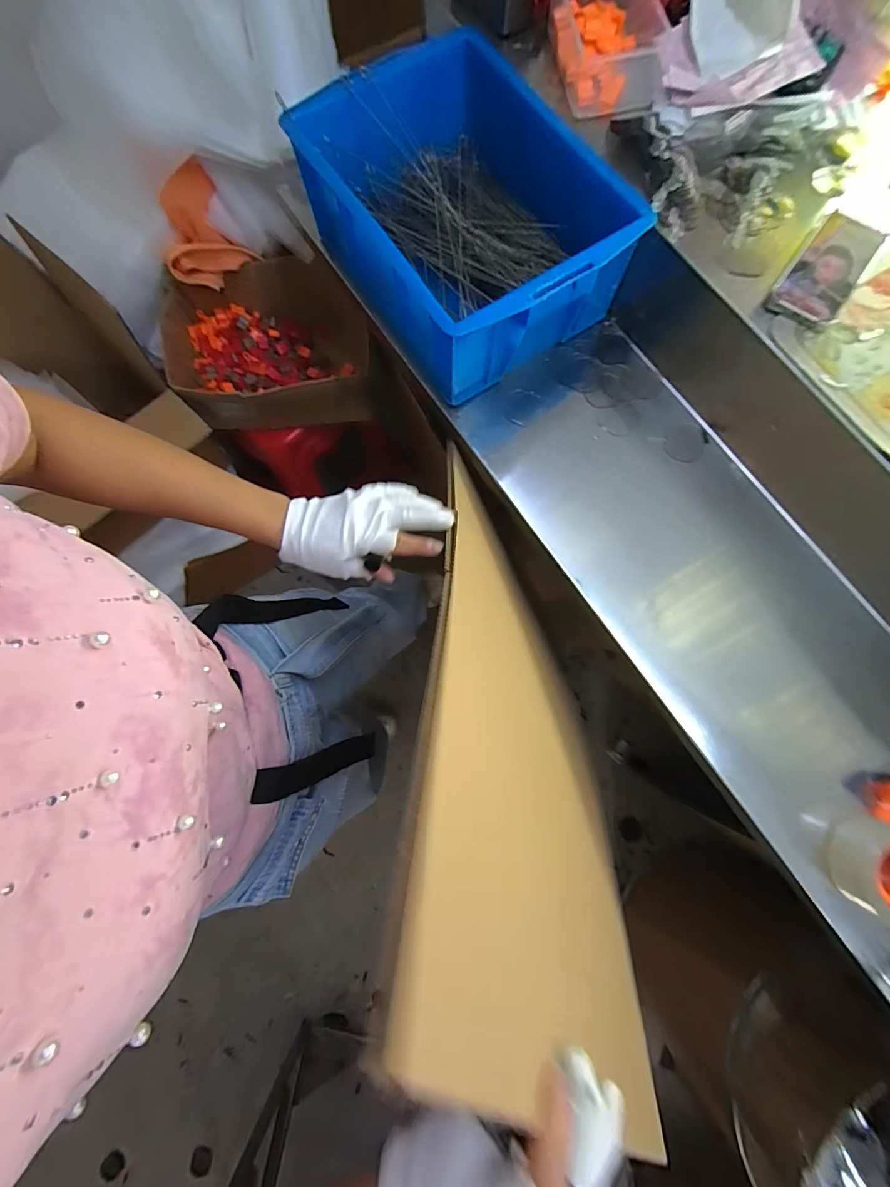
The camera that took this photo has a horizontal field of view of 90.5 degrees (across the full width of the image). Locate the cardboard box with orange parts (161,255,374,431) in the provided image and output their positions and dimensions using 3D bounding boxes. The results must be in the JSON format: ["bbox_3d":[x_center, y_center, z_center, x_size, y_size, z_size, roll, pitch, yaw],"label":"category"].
[{"bbox_3d":[-0.371,-0.503,0.920,0.411,0.154,0.279,-5,78,-1],"label":"cardboard box with orange parts"}]

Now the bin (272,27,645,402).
[{"bbox_3d":[0.019,-0.511,0.592,0.299,0.151,0.405,-34,79,-7],"label":"bin"}]

